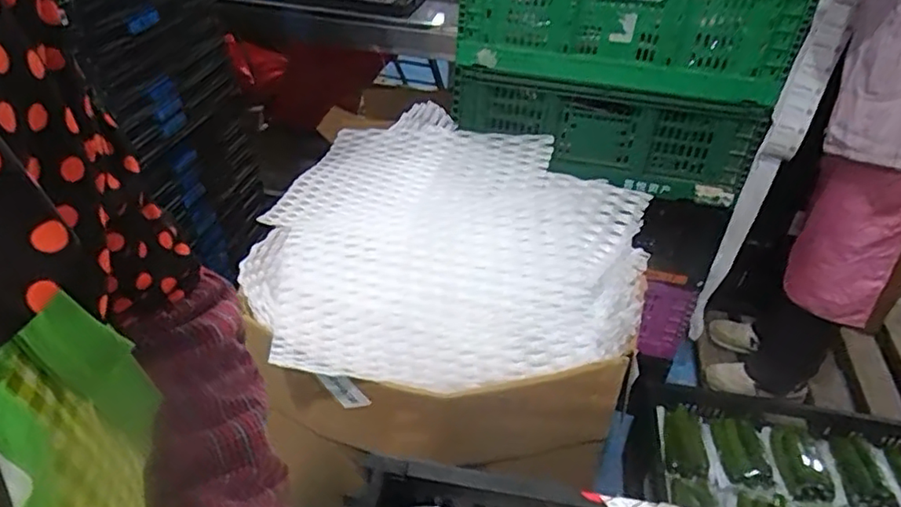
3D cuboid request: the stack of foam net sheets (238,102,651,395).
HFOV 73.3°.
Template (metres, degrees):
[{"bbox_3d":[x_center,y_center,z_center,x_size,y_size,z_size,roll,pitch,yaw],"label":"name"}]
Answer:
[{"bbox_3d":[-0.001,-0.060,1.108,0.631,0.144,0.650,-2,37,-7],"label":"stack of foam net sheets"}]

